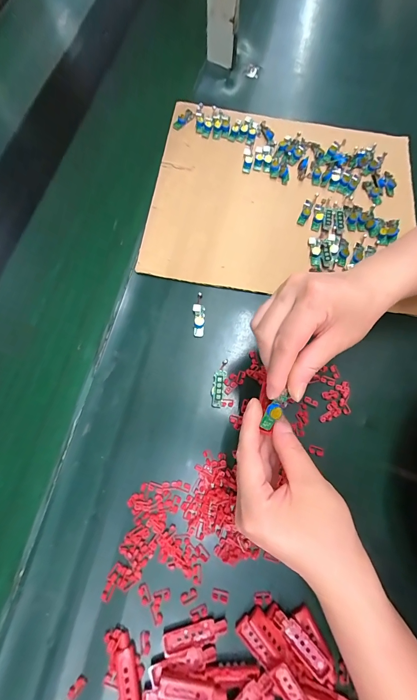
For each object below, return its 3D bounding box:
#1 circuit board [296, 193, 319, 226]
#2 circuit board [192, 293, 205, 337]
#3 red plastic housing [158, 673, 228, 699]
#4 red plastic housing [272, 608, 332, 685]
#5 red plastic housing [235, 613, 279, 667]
[{"bbox_3d":[0.130,-0.185,0.388,0.013,0.004,0.052,24,73,6],"label":"circuit board"},{"bbox_3d":[-0.011,-0.042,0.341,0.014,0.009,0.054,1,72,-1],"label":"circuit board"},{"bbox_3d":[-0.012,0.273,0.237,0.054,0.006,0.014,10,72,2],"label":"red plastic housing"},{"bbox_3d":[0.079,0.248,0.248,0.017,0.004,0.057,-42,78,-13],"label":"red plastic housing"},{"bbox_3d":[0.040,0.248,0.252,0.013,0.010,0.036,-41,77,-13],"label":"red plastic housing"}]

